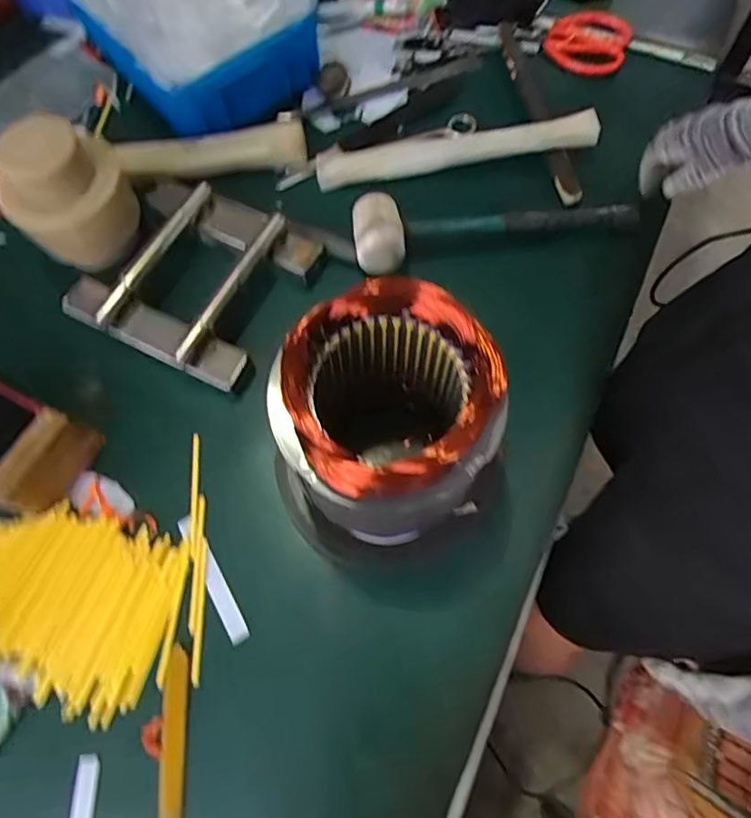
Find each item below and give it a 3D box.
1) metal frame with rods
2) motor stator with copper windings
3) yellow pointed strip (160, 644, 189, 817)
[{"bbox_3d":[-0.186,-0.138,0.559,0.214,0.052,0.186,25,69,12],"label":"metal frame with rods"},{"bbox_3d":[0.007,0.008,0.409,0.139,0.147,0.141,-1,66,2],"label":"motor stator with copper windings"},{"bbox_3d":[-0.150,0.291,0.409,0.018,0.004,0.210,-2,66,-9],"label":"yellow pointed strip"}]

